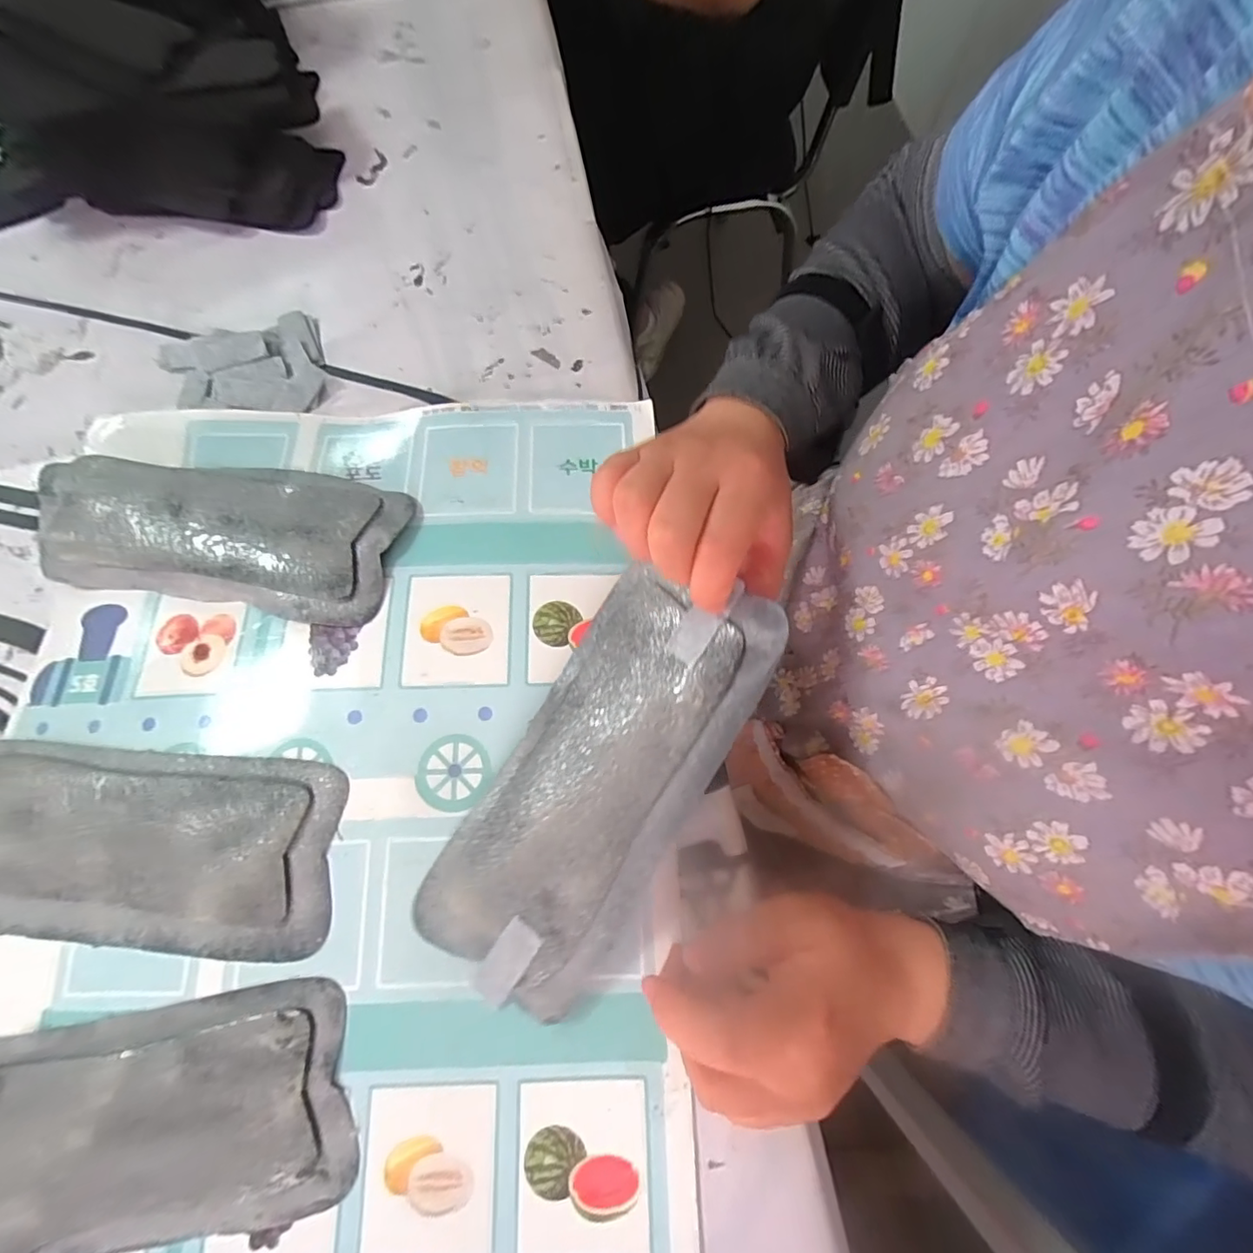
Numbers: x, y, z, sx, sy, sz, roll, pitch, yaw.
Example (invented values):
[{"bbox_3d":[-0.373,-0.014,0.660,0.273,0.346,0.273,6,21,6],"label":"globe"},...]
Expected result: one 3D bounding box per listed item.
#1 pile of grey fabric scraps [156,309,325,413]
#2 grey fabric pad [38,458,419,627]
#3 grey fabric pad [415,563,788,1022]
[{"bbox_3d":[-0.277,-0.183,0.388,0.110,0.017,0.086,-18,72,-3],"label":"pile of grey fabric scraps"},{"bbox_3d":[-0.252,-0.061,0.339,0.222,0.025,0.095,9,73,5],"label":"grey fabric pad"},{"bbox_3d":[-0.017,0.077,0.271,0.096,0.015,0.221,31,90,22],"label":"grey fabric pad"}]

